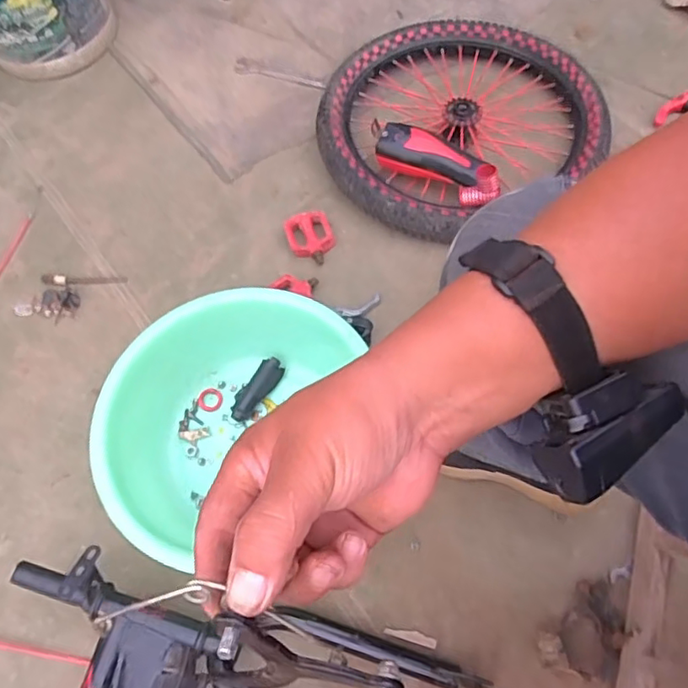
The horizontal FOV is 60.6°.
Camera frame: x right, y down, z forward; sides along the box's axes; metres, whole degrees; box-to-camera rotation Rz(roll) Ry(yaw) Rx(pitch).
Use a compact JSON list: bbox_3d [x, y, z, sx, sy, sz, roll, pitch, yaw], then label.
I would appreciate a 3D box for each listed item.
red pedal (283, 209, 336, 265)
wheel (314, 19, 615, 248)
[{"bbox_3d":[-0.055,-0.177,0.978,0.075,0.026,0.104,-19,63,-8],"label":"red pedal"},{"bbox_3d":[0.193,-0.395,1.050,0.454,0.098,0.438,-1,62,2],"label":"wheel"}]

